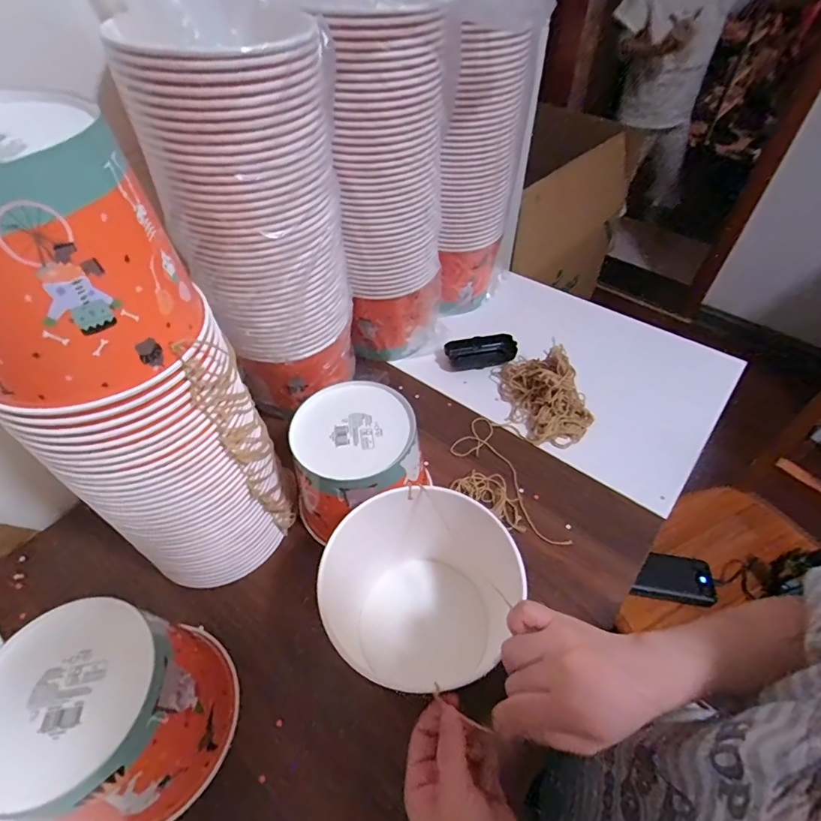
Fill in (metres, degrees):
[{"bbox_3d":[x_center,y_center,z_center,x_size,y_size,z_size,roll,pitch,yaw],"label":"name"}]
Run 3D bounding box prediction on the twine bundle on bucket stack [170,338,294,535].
[{"bbox_3d":[-0.153,0.025,0.428,0.028,0.271,0.065,-13,51,-9],"label":"twine bundle on bucket stack"}]

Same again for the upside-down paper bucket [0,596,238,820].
[{"bbox_3d":[-0.230,0.241,0.363,0.142,0.133,0.136,0,50,1],"label":"upside-down paper bucket"}]

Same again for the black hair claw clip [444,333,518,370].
[{"bbox_3d":[0.111,-0.095,0.714,0.106,0.029,0.039,-10,51,-8],"label":"black hair claw clip"}]

